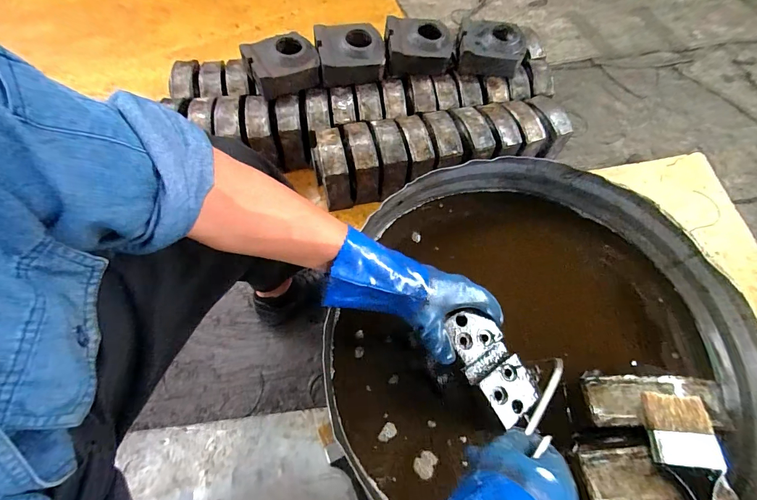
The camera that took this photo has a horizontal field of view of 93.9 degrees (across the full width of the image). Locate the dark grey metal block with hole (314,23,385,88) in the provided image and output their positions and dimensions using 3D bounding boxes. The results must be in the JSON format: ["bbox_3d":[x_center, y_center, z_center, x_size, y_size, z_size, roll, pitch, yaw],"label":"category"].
[{"bbox_3d":[-0.082,-0.558,1.010,0.189,0.085,0.160,-3,63,-4],"label":"dark grey metal block with hole"}]

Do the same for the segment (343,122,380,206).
[{"bbox_3d":[-0.047,-0.245,0.976,0.067,0.128,0.173,-10,65,-7],"label":"segment"}]

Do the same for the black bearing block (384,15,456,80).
[{"bbox_3d":[0.115,-0.589,1.025,0.192,0.089,0.153,-1,63,-3],"label":"black bearing block"}]

